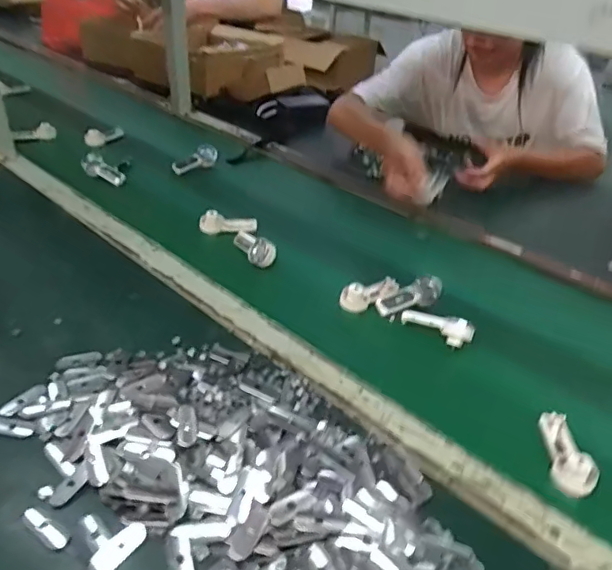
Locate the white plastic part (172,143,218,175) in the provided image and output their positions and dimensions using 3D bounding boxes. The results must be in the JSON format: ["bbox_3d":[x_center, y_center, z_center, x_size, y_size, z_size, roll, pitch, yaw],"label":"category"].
[{"bbox_3d":[-0.227,-0.259,1.176,0.057,0.038,0.115,23,40,23],"label":"white plastic part"}]

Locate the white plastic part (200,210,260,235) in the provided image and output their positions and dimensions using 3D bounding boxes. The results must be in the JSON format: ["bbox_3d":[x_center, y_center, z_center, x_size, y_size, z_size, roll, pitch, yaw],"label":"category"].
[{"bbox_3d":[-0.132,-0.106,0.959,0.096,0.032,0.032,-2,37,-10],"label":"white plastic part"}]

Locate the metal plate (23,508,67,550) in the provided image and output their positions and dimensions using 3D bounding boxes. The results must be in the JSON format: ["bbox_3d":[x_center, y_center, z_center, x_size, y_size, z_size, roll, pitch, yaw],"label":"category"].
[{"bbox_3d":[-0.234,0.218,0.502,0.051,0.008,0.014,27,41,27],"label":"metal plate"}]

